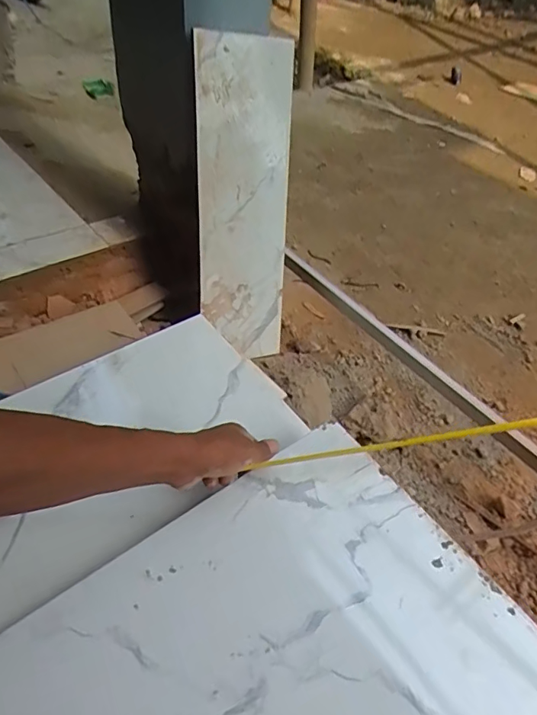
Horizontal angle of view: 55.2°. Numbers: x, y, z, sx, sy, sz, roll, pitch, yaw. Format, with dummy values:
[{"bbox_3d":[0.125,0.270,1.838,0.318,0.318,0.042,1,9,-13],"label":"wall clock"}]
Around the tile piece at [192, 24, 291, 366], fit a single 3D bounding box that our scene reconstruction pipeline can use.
[{"bbox_3d":[-0.038,-0.227,0.810,0.153,0.482,0.017,-11,27,-27],"label":"tile piece"}]

